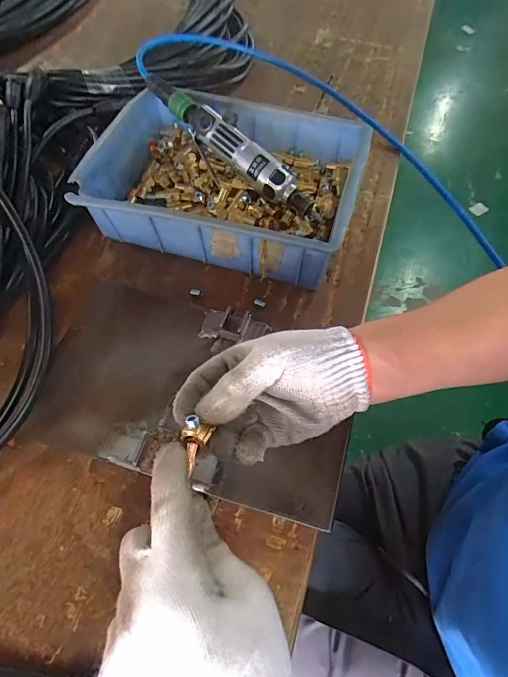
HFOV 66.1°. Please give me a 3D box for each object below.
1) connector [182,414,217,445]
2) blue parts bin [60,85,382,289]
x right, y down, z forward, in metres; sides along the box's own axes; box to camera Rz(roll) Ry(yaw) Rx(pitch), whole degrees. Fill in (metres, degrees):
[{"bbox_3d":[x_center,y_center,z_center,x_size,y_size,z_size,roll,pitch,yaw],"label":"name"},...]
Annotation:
[{"bbox_3d":[-0.038,0.062,0.260,0.018,0.012,0.015,15,62,7],"label":"connector"},{"bbox_3d":[-0.032,-0.182,0.466,0.295,0.089,0.206,15,62,7],"label":"blue parts bin"}]

